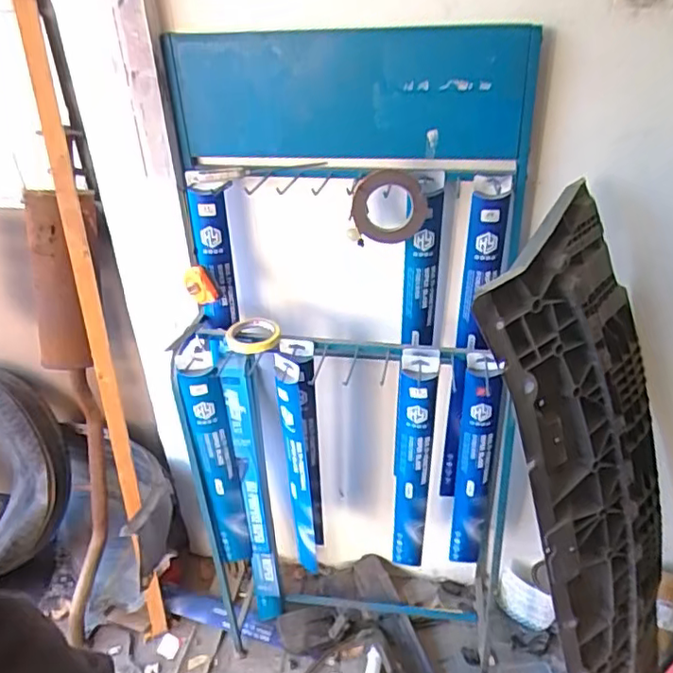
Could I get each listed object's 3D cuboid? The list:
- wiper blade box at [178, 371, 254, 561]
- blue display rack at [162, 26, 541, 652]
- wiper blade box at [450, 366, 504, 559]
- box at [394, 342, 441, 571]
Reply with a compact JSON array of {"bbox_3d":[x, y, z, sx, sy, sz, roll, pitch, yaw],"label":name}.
[{"bbox_3d":[-0.231,0.271,1.192,0.074,0.490,0.026,-7,33,-8],"label":"wiper blade box"},{"bbox_3d":[0.022,0.113,1.224,0.606,1.281,0.295,-2,33,1],"label":"blue display rack"},{"bbox_3d":[0.266,0.270,1.182,0.069,0.499,0.041,4,33,9],"label":"wiper blade box"},{"bbox_3d":[0.149,0.252,1.173,0.068,0.516,0.045,9,35,17],"label":"box"}]

